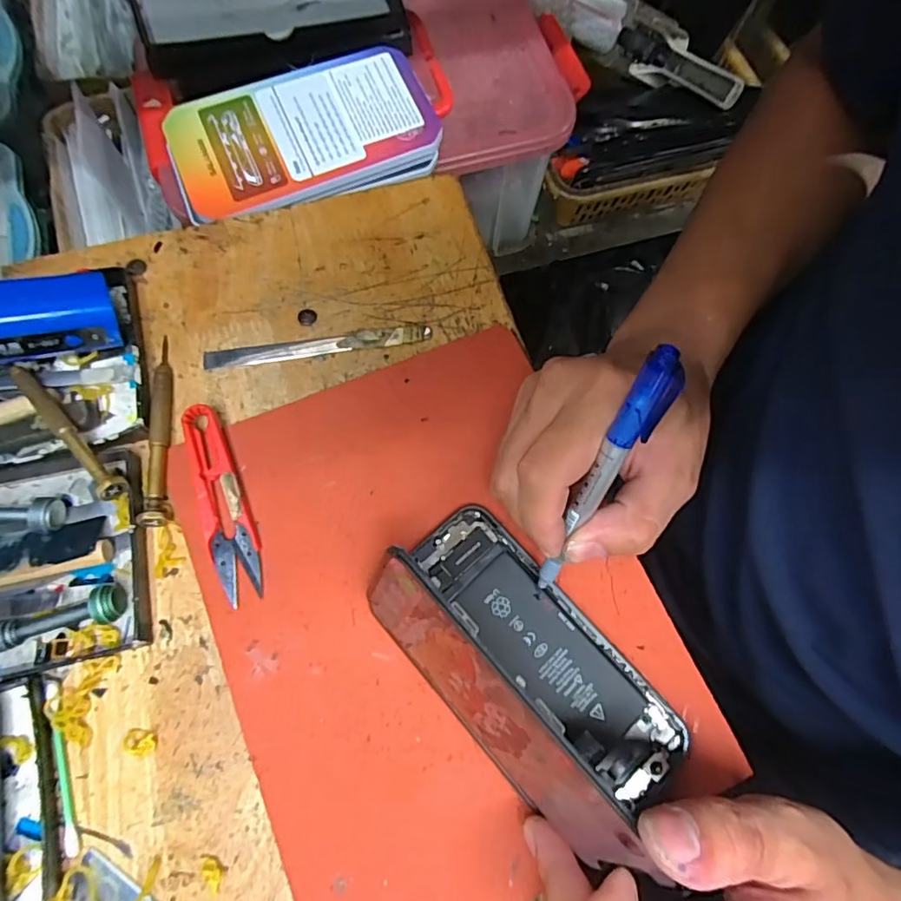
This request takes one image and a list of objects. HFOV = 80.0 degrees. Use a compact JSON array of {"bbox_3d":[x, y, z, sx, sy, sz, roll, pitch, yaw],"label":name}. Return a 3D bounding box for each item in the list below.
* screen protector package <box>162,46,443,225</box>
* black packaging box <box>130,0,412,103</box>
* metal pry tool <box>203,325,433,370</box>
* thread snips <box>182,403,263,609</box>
[{"bbox_3d":[-0.100,-0.218,0.371,0.178,0.024,0.097,-22,73,-10],"label":"screen protector package"},{"bbox_3d":[-0.133,-0.339,0.395,0.190,0.039,0.129,-18,72,-8],"label":"black packaging box"},{"bbox_3d":[-0.076,-0.061,0.309,0.128,0.004,0.013,-8,71,-5],"label":"metal pry tool"},{"bbox_3d":[-0.115,0.024,0.271,0.023,0.011,0.101,-19,72,-9],"label":"thread snips"}]

